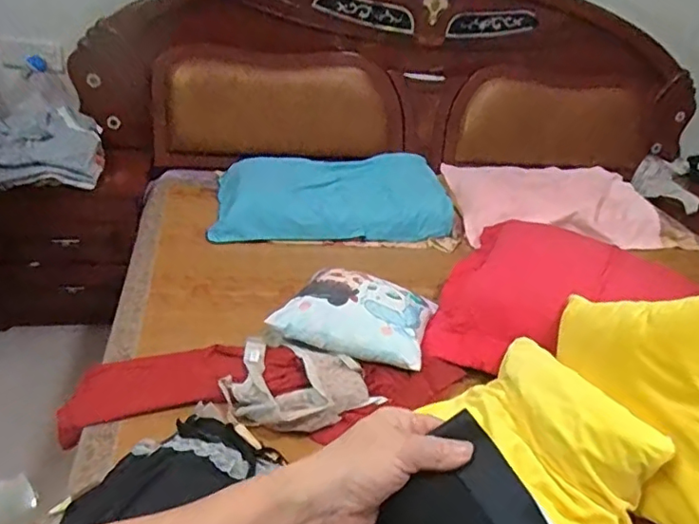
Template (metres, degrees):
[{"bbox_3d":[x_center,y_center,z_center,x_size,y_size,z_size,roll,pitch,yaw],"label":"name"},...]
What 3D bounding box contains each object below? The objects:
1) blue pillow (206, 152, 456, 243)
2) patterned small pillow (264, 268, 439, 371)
[{"bbox_3d":[-0.050,-0.200,1.683,0.686,0.125,0.359,0,29,-10],"label":"blue pillow"},{"bbox_3d":[0.025,0.097,1.161,0.283,0.071,0.258,14,29,14],"label":"patterned small pillow"}]

